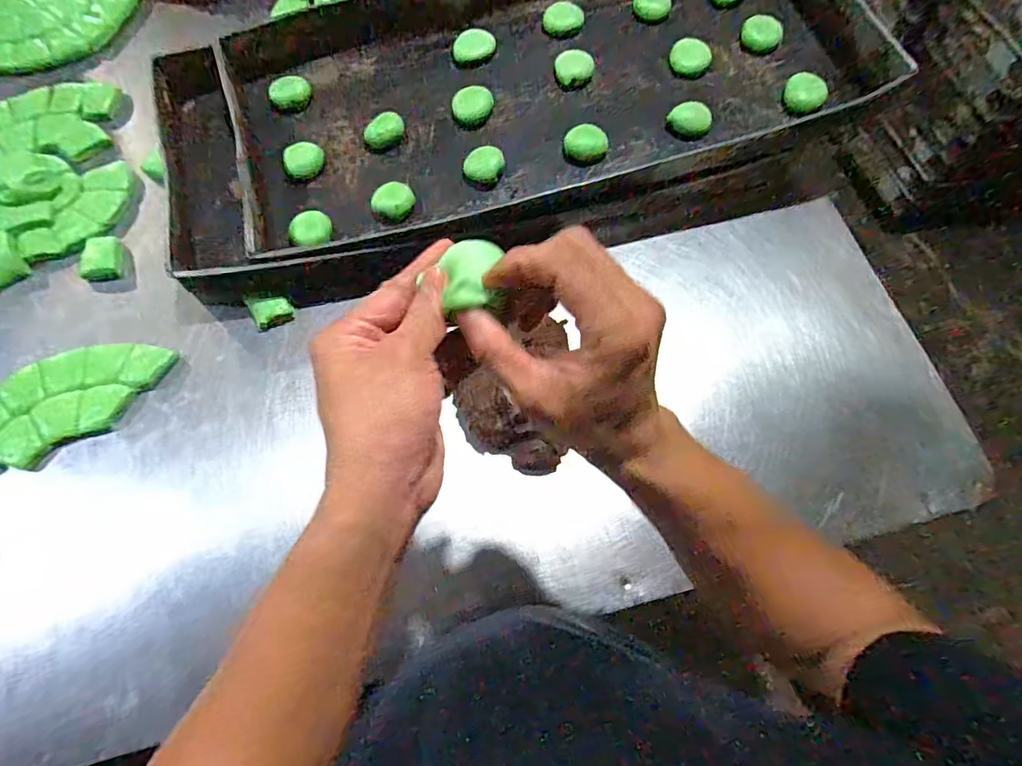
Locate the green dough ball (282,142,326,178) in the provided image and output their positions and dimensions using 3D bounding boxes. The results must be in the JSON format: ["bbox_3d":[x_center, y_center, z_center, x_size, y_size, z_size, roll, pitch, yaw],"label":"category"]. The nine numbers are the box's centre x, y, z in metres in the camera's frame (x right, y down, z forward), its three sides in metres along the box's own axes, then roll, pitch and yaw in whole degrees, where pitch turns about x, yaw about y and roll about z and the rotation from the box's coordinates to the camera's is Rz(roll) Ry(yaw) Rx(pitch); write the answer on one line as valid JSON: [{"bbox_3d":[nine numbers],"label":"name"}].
[{"bbox_3d":[-0.263,-0.283,0.680,0.047,0.019,0.046,1,68,-3],"label":"green dough ball"}]

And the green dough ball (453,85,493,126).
[{"bbox_3d":[-0.050,-0.363,0.705,0.051,0.031,0.049,1,68,-3],"label":"green dough ball"}]

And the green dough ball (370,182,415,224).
[{"bbox_3d":[-0.145,-0.222,0.660,0.052,0.025,0.050,1,68,-3],"label":"green dough ball"}]

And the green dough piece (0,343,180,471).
[{"bbox_3d":[-0.471,0.008,0.575,0.193,0.021,0.108,-34,74,-15],"label":"green dough piece"}]

